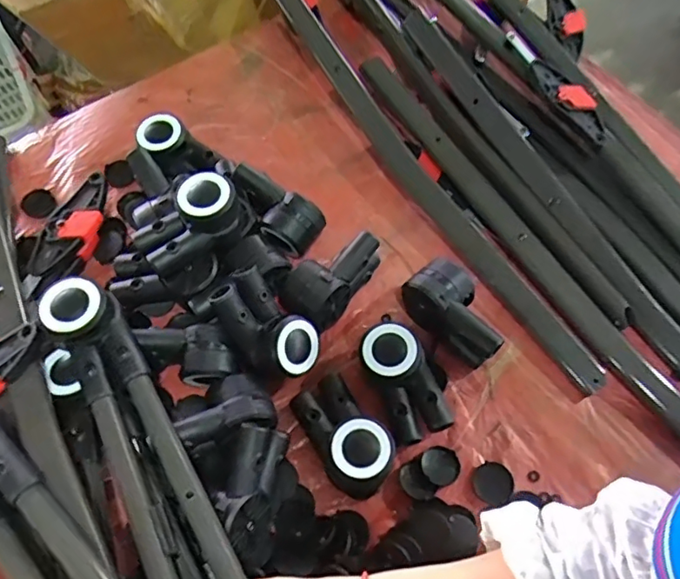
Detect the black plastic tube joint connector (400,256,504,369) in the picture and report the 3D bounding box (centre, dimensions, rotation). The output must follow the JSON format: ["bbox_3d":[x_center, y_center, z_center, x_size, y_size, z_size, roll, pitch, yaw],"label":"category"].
[{"bbox_3d":[0.109,0.023,0.526,0.100,0.060,0.049,41,72,17],"label":"black plastic tube joint connector"}]

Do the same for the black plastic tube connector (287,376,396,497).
[{"bbox_3d":[0.003,0.125,0.485,0.054,0.053,0.104,-33,69,-14],"label":"black plastic tube connector"}]

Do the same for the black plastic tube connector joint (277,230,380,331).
[{"bbox_3d":[-0.009,-0.010,0.544,0.060,0.058,0.102,37,71,16],"label":"black plastic tube connector joint"}]

